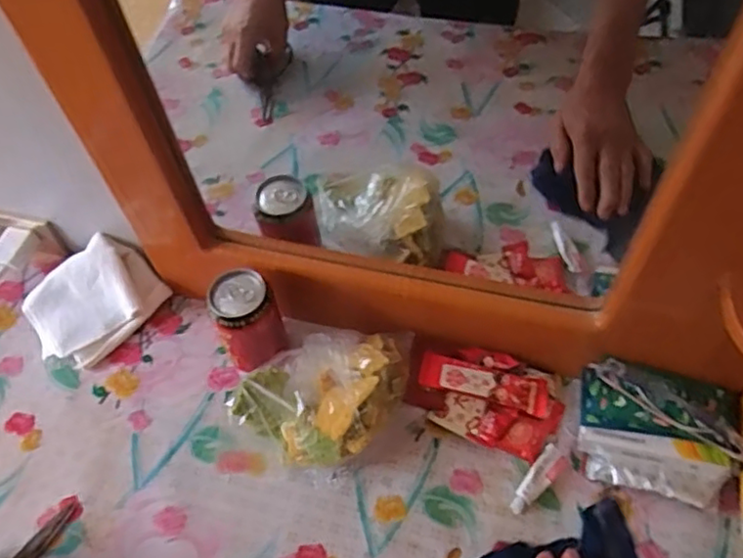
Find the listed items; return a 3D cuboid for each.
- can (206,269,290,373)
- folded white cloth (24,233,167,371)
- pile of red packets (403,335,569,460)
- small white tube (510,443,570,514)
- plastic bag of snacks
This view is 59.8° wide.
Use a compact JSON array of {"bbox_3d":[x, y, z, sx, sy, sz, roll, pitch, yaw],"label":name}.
[{"bbox_3d":[-0.120,0.049,0.642,0.062,0.115,0.075,-28,60,-14],"label":"can"},{"bbox_3d":[-0.308,0.020,0.705,0.138,0.057,0.112,-40,64,-20],"label":"folded white cloth"},{"bbox_3d":[0.110,0.113,0.633,0.153,0.037,0.093,13,59,11],"label":"pile of red packets"},{"bbox_3d":[0.152,0.184,0.595,0.071,0.016,0.024,-39,63,-19],"label":"small white tube"},{"bbox_3d":[-0.040,0.115,0.607,0.184,0.091,0.113,-16,58,-7],"label":"plastic bag of snacks"}]

